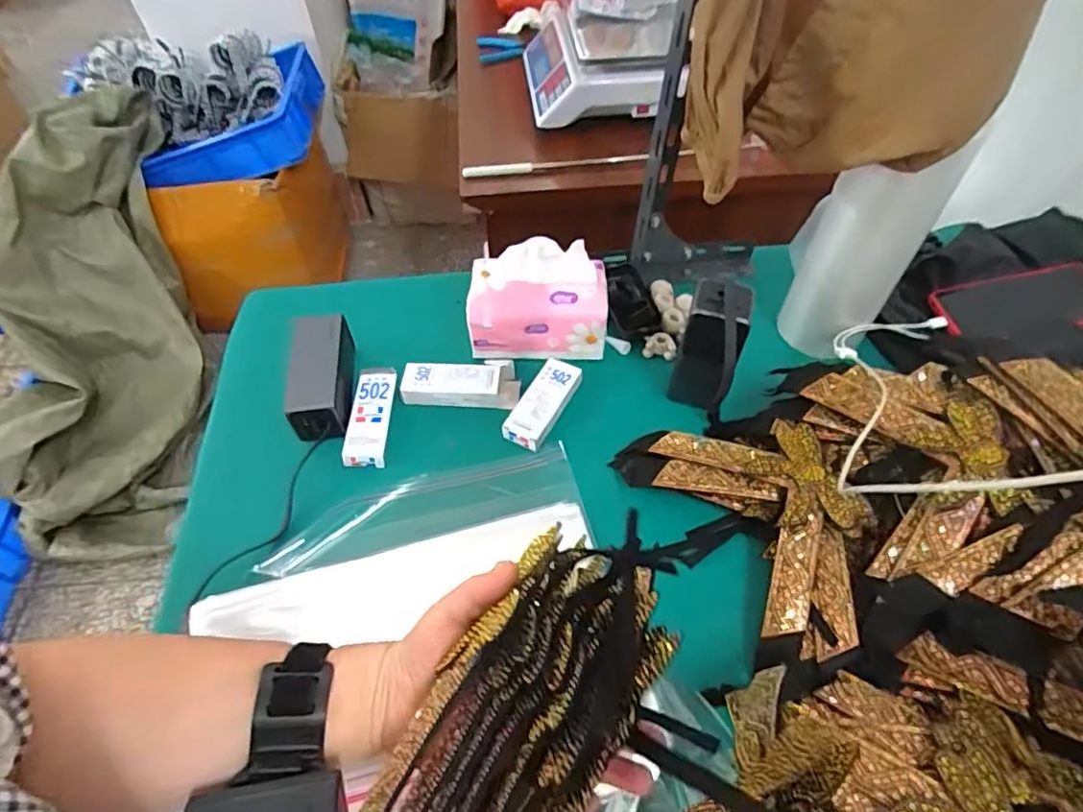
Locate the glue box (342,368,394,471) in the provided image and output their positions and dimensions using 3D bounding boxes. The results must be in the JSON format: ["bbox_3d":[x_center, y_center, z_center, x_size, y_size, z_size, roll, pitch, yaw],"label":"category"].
[{"bbox_3d":[-0.170,0.007,0.582,0.036,0.016,0.115,-1,53,0],"label":"glue box"}]

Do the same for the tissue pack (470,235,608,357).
[{"bbox_3d":[-0.004,-0.113,0.627,0.147,0.091,0.096,-1,53,0],"label":"tissue pack"}]

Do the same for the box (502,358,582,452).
[{"bbox_3d":[0.001,-0.003,0.591,0.041,0.021,0.101,23,57,17],"label":"box"}]

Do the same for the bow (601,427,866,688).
[{"bbox_3d":[0.180,0.097,0.496,0.161,0.061,0.224,-15,55,-11],"label":"bow"}]

